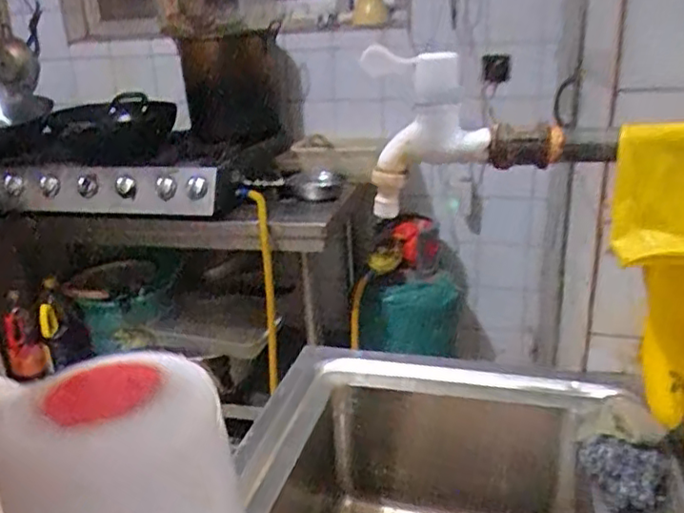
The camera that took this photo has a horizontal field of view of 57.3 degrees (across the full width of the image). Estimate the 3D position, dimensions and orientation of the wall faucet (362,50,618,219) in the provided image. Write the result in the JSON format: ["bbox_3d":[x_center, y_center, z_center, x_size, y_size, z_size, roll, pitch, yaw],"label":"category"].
[{"bbox_3d":[0.084,-0.073,0.374,0.147,0.093,0.036,6,23,22],"label":"wall faucet"}]

